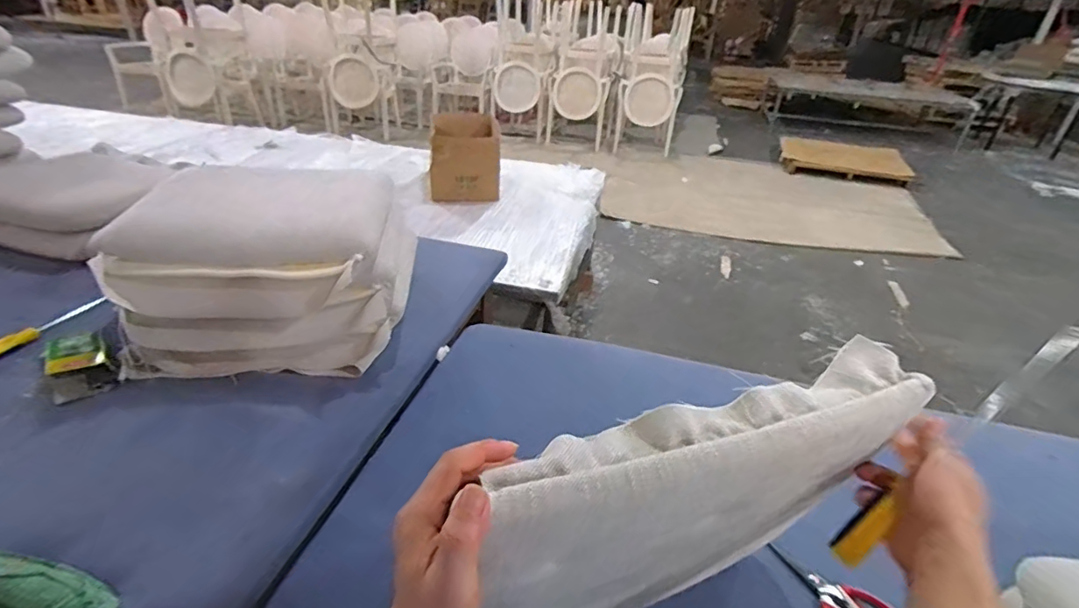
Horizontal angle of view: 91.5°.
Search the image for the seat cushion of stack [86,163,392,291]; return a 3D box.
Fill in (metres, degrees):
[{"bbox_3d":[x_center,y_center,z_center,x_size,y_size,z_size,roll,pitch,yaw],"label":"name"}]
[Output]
[{"bbox_3d":[-0.508,-0.166,0.994,0.429,0.089,0.348,1,32,-4],"label":"seat cushion of stack"}]

